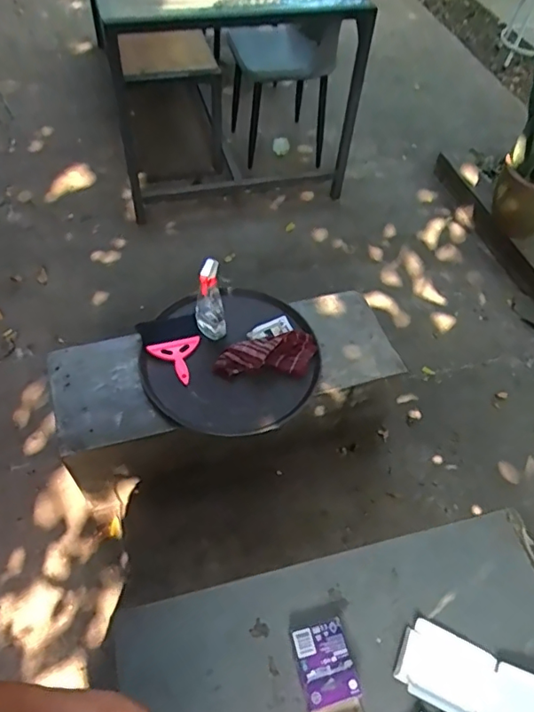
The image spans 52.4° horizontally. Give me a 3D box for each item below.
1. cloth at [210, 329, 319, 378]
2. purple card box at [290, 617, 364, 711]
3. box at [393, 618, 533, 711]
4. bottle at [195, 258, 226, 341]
[{"bbox_3d":[0.007,0.004,1.343,0.264,0.058,0.109,-13,56,-14],"label":"cloth"},{"bbox_3d":[0.076,0.403,0.696,0.070,0.028,0.109,-10,55,-12],"label":"purple card box"},{"bbox_3d":[0.278,0.427,0.704,0.209,0.022,0.093,23,55,11],"label":"box"},{"bbox_3d":[-0.142,-0.148,1.350,0.071,0.223,0.095,-7,54,-10],"label":"bottle"}]

